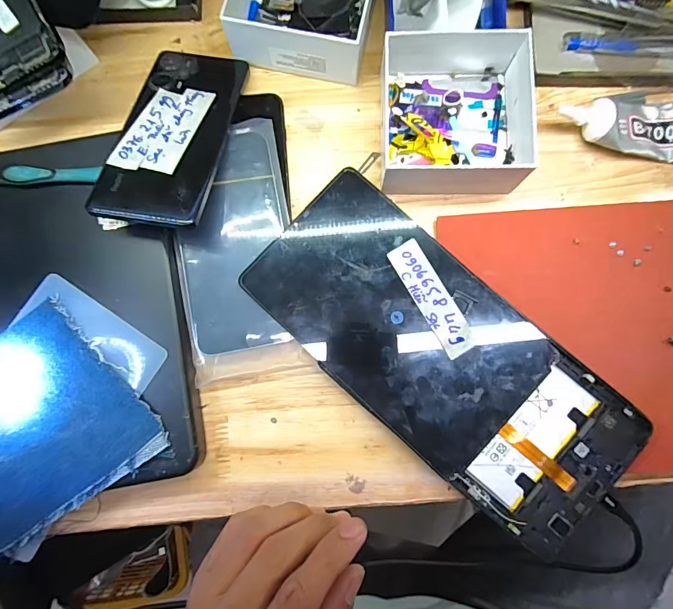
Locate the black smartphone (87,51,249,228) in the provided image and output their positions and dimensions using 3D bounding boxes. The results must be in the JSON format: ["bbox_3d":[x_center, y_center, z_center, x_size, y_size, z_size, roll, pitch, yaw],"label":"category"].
[{"bbox_3d":[-0.116,-0.127,0.296,0.071,0.007,0.161,9,66,0],"label":"black smartphone"}]

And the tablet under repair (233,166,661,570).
[{"bbox_3d":[0.074,0.036,0.291,0.285,0.007,0.121,42,87,3],"label":"tablet under repair"}]

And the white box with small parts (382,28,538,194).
[{"bbox_3d":[0.087,-0.144,0.302,0.109,0.039,0.118,0,84,-1],"label":"white box with small parts"}]

